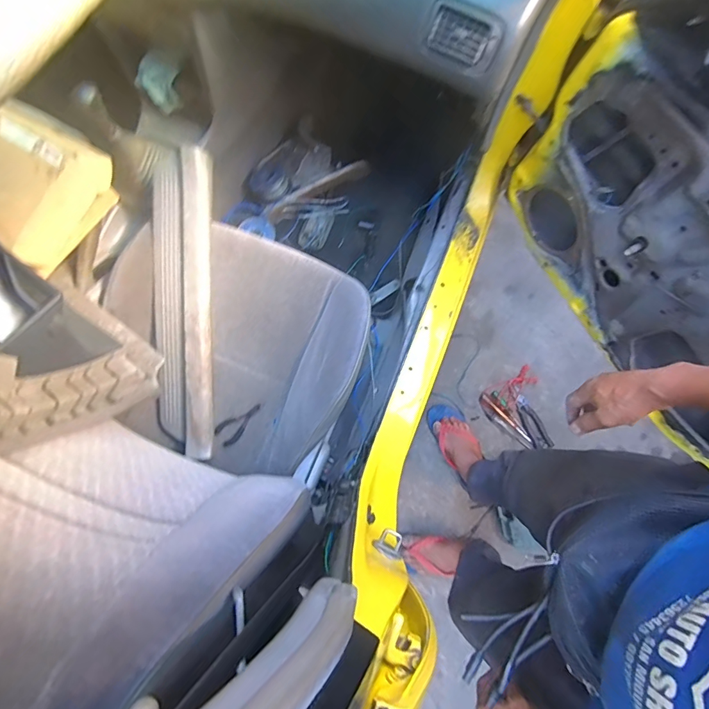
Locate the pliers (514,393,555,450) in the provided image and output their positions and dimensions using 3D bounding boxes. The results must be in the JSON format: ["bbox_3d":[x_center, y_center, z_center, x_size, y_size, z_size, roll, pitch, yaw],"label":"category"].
[{"bbox_3d":[0.518,0.198,1.256,0.060,0.010,0.167,-25,79,-7],"label":"pliers"}]

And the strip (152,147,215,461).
[{"bbox_3d":[-0.339,-0.100,0.852,0.111,0.032,0.584,0,91,-2],"label":"strip"}]

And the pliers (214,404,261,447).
[{"bbox_3d":[-0.231,0.144,0.871,0.104,0.016,0.049,-32,100,1],"label":"pliers"}]

